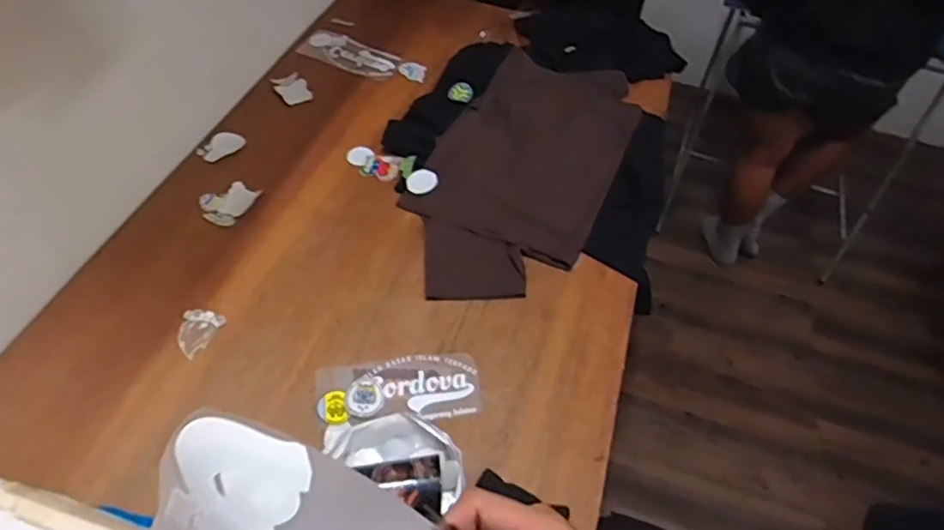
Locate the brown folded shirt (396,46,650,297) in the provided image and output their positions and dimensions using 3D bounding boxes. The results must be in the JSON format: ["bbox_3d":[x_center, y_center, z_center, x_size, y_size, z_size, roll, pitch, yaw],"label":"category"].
[{"bbox_3d":[0.109,-0.205,1.198,0.333,0.047,0.672,23,54,14],"label":"brown folded shirt"}]

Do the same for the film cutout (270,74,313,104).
[{"bbox_3d":[-0.402,-0.395,1.343,0.067,0.006,0.090,-23,57,-20],"label":"film cutout"}]

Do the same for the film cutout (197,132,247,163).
[{"bbox_3d":[-0.508,-0.242,1.215,0.053,0.011,0.091,34,58,21],"label":"film cutout"}]

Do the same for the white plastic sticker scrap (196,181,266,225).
[{"bbox_3d":[-0.458,-0.119,1.120,0.092,0.011,0.102,25,55,15],"label":"white plastic sticker scrap"}]

